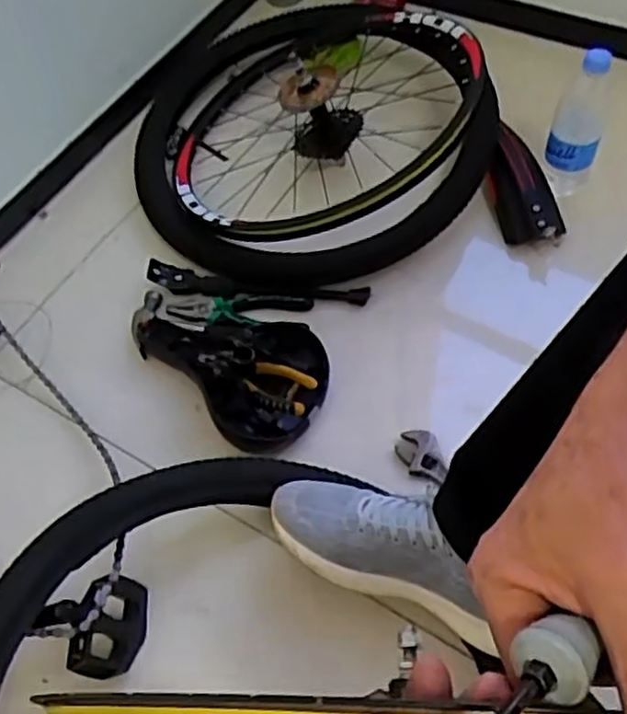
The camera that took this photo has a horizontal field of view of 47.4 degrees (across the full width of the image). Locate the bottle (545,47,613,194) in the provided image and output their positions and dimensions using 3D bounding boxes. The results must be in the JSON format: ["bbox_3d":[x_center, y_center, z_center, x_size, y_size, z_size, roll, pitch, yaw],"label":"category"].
[{"bbox_3d":[0.353,-0.302,0.959,0.066,0.239,0.073,20,62,18],"label":"bottle"}]

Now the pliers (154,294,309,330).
[{"bbox_3d":[-0.103,-0.059,0.921,0.194,0.015,0.050,0,57,6],"label":"pliers"}]

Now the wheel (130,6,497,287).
[{"bbox_3d":[-0.025,-0.317,1.004,0.458,0.154,0.480,-3,57,4],"label":"wheel"}]

